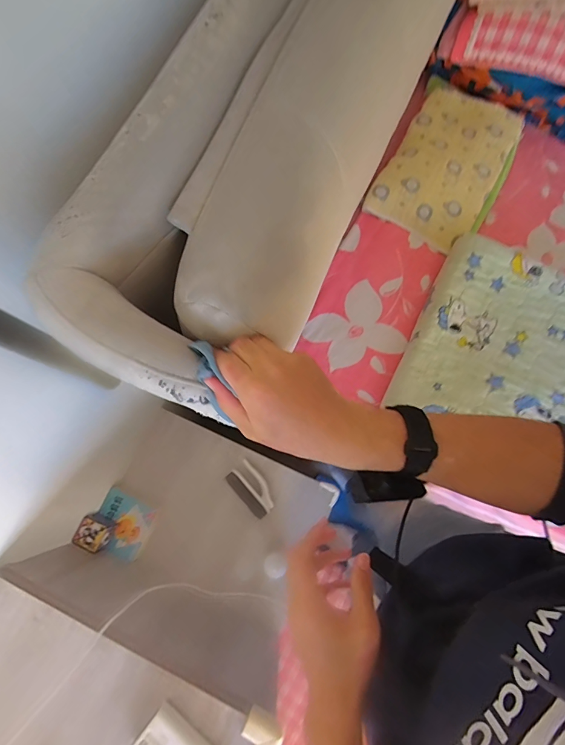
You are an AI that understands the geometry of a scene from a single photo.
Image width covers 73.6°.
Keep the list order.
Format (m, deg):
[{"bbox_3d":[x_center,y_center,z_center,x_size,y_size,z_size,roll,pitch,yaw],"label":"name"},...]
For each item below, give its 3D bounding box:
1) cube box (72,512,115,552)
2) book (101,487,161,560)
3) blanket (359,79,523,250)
[{"bbox_3d":[-0.407,0.347,0.823,0.066,0.057,0.063,25,78,6],"label":"cube box"},{"bbox_3d":[-0.355,0.338,0.849,0.125,0.011,0.119,30,65,-5],"label":"book"},{"bbox_3d":[0.444,-0.563,1.009,0.293,0.068,0.437,27,80,10],"label":"blanket"}]

